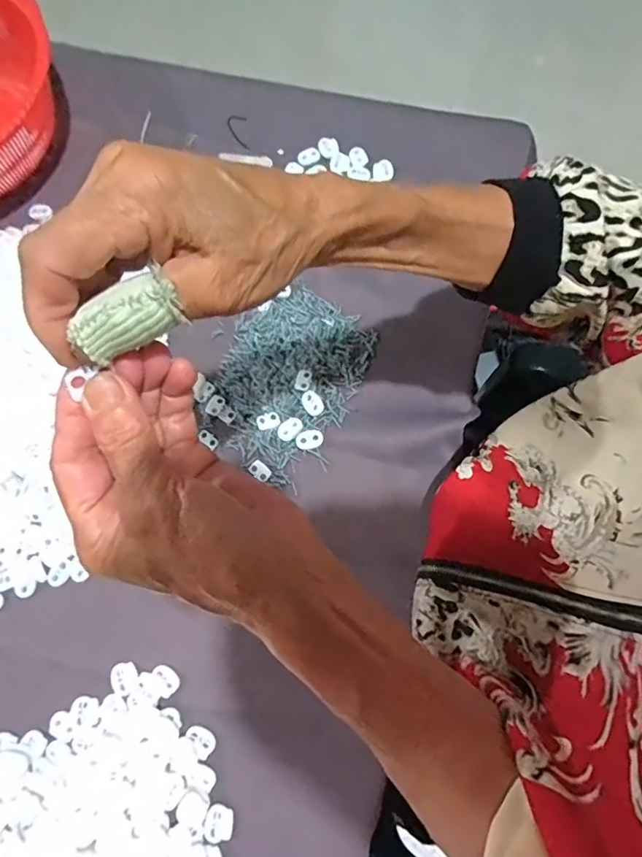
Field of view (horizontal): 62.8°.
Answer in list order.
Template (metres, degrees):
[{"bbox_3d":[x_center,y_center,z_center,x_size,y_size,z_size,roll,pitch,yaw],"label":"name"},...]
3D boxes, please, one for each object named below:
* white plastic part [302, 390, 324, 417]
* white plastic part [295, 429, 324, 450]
[{"bbox_3d":[-0.007,-0.021,0.445,0.015,0.005,0.021,-36,75,-9],"label":"white plastic part"},{"bbox_3d":[-0.009,0.009,0.439,0.023,0.005,0.015,-14,88,3],"label":"white plastic part"}]

